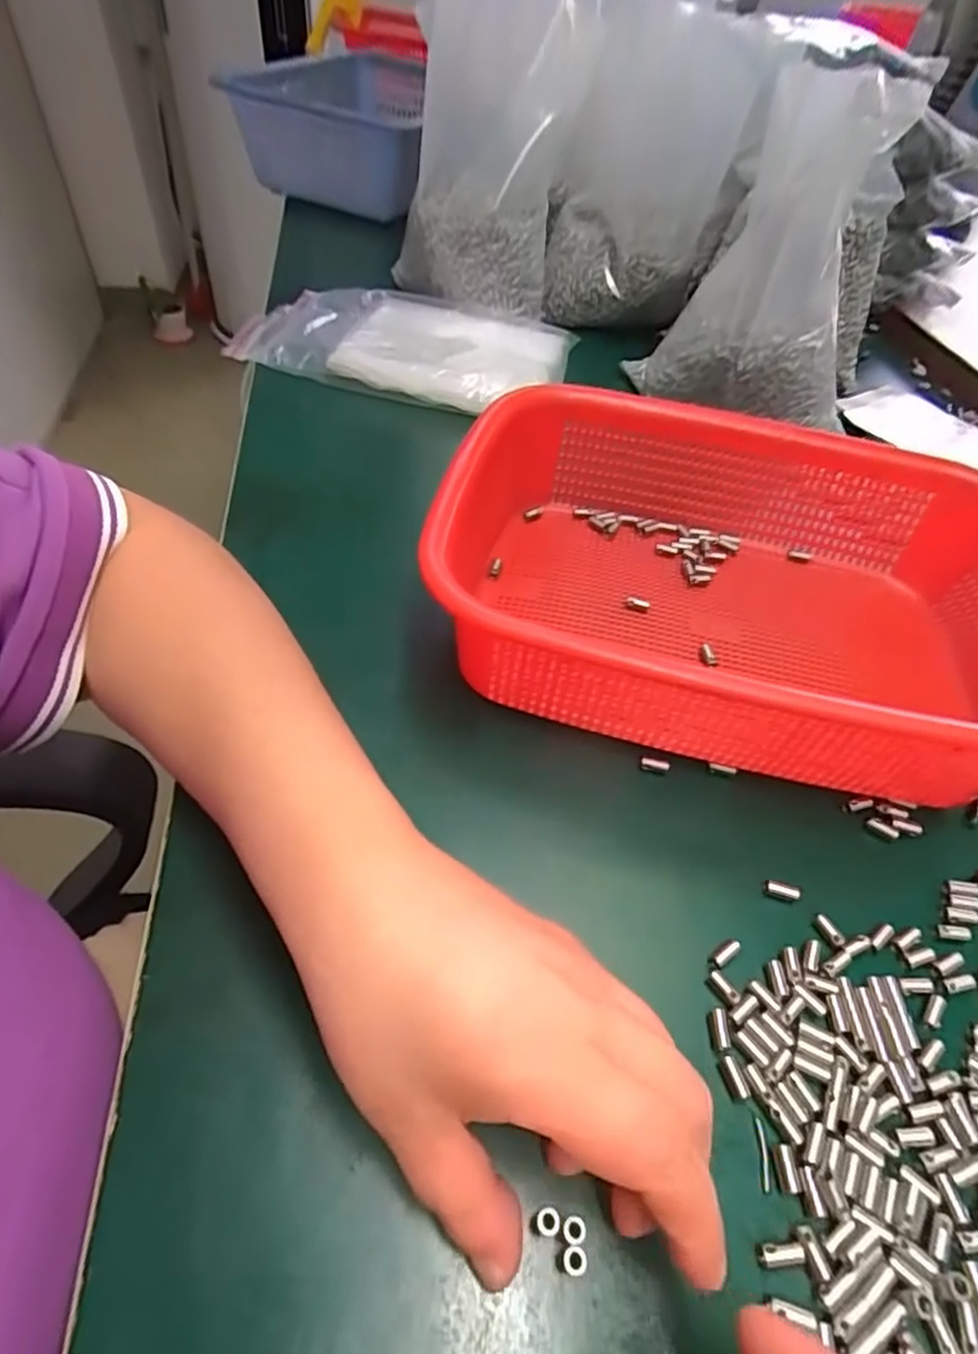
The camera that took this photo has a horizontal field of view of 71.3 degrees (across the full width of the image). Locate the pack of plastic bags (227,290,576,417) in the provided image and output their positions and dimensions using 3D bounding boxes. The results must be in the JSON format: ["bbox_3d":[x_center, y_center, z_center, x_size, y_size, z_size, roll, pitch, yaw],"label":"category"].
[{"bbox_3d":[-0.065,-0.267,0.543,0.244,0.027,0.149,14,50,6],"label":"pack of plastic bags"}]

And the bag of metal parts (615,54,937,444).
[{"bbox_3d":[0.188,-0.275,0.446,0.143,0.191,0.104,13,50,5],"label":"bag of metal parts"}]

